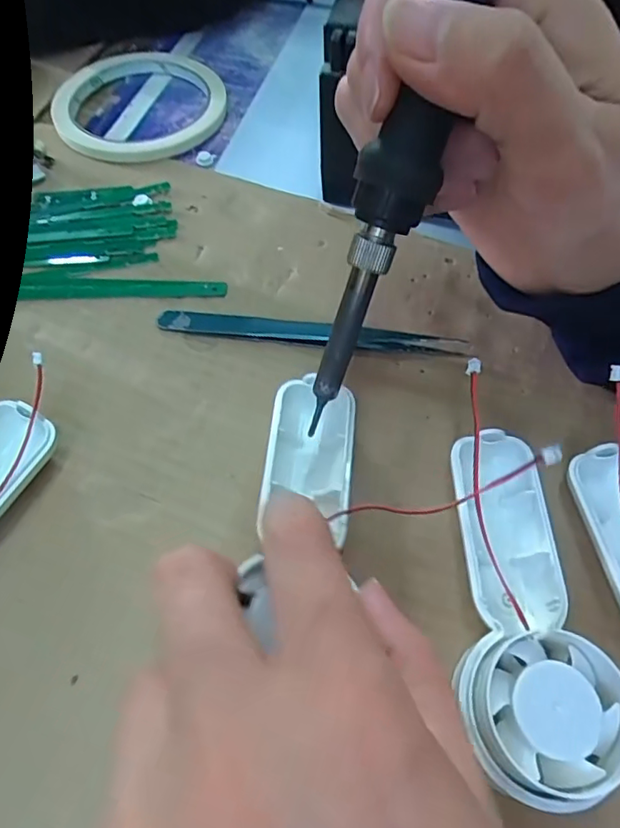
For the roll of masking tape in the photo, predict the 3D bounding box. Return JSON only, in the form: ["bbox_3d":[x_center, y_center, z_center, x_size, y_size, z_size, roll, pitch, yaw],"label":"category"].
[{"bbox_3d":[-0.096,-0.175,0.315,0.094,0.007,0.094,1,60,-1],"label":"roll of masking tape"}]

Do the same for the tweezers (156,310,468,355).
[{"bbox_3d":[-0.001,-0.035,0.237,0.128,0.009,0.011,7,61,4],"label":"tweezers"}]

